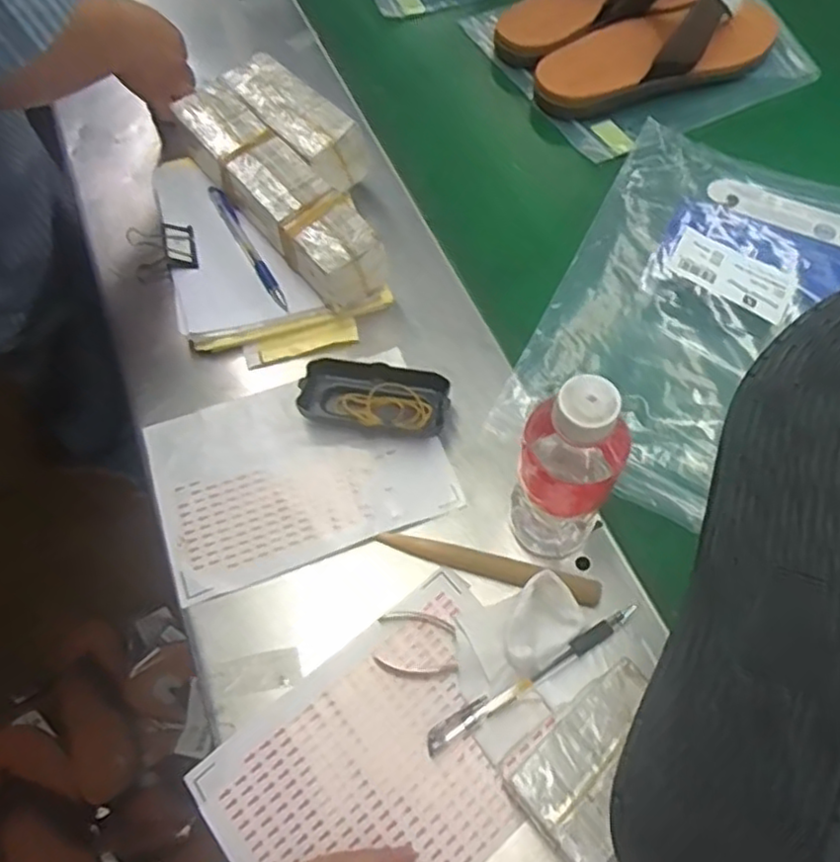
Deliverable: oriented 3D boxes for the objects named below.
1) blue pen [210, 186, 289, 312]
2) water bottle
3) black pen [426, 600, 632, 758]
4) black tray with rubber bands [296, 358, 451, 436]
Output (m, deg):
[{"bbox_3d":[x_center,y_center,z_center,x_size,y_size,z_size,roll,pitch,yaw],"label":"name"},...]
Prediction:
[{"bbox_3d":[-0.152,-0.164,0.603,0.013,0.018,0.168,-26,64,-13],"label":"blue pen"},{"bbox_3d":[0.087,0.026,0.412,0.056,0.168,0.051,0,62,1],"label":"water bottle"},{"bbox_3d":[0.071,0.154,0.436,0.156,0.016,0.014,-28,65,-14],"label":"black pen"},{"bbox_3d":[-0.036,-0.024,0.528,0.113,0.023,0.054,10,62,6],"label":"black tray with rubber bands"}]

